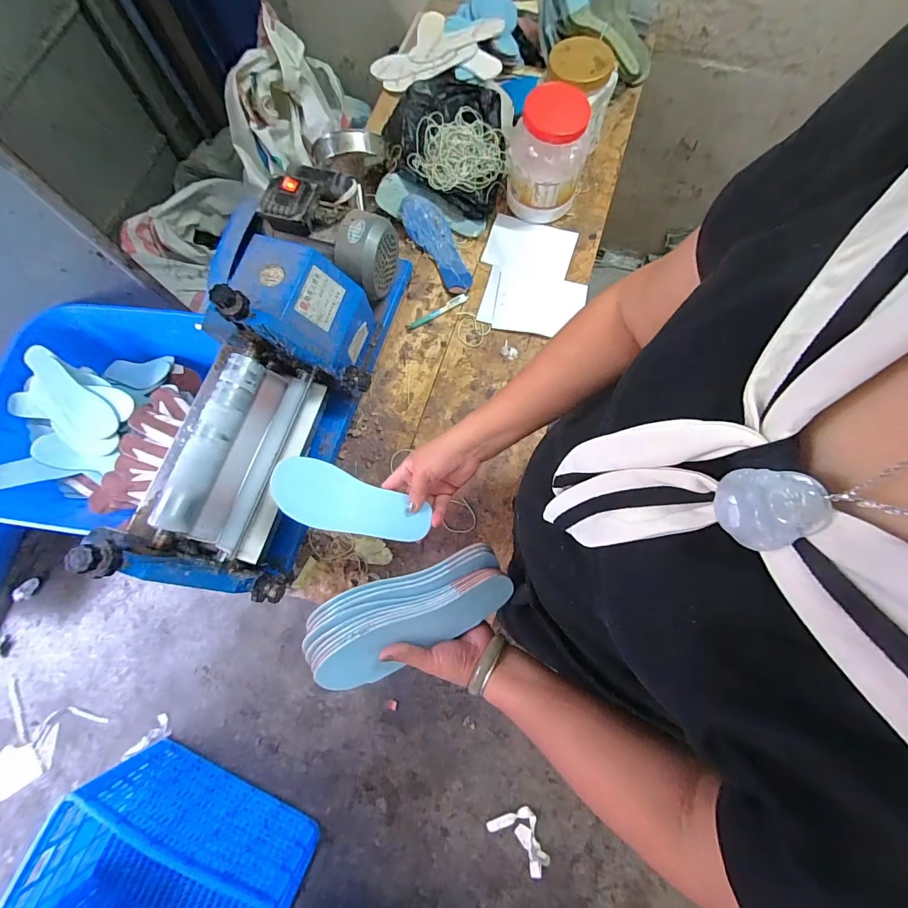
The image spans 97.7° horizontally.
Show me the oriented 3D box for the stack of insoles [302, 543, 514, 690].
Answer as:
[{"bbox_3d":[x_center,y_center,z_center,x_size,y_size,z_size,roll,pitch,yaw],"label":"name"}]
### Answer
[{"bbox_3d":[-0.048,0.191,0.461,0.231,0.095,0.065,-21,32,-8],"label":"stack of insoles"}]

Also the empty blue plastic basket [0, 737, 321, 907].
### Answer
[{"bbox_3d":[-0.746,1.128,1.021,0.592,0.275,0.428,23,77,8],"label":"empty blue plastic basket"}]

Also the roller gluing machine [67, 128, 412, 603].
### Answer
[{"bbox_3d":[-0.292,-0.133,0.632,0.267,0.220,0.643,12,76,5],"label":"roller gluing machine"}]

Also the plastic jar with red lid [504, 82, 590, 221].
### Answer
[{"bbox_3d":[0.180,-0.577,0.773,0.139,0.172,0.135,0,75,2],"label":"plastic jar with red lid"}]

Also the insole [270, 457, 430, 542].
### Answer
[{"bbox_3d":[-0.140,0.064,0.515,0.217,0.009,0.080,16,76,12],"label":"insole"}]

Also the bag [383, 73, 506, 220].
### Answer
[{"bbox_3d":[-0.009,-0.661,0.846,0.248,0.068,0.337,-16,75,-2],"label":"bag"}]

